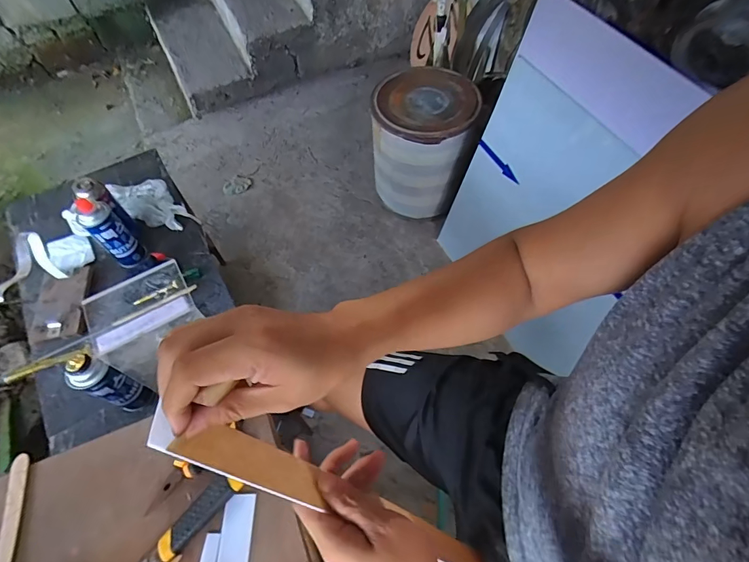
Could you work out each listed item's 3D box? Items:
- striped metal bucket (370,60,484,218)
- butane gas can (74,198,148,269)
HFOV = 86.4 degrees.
[{"bbox_3d":[0.187,-0.528,1.579,0.372,0.416,0.357,4,59,2],"label":"striped metal bucket"},{"bbox_3d":[-0.580,-0.100,0.885,0.065,0.185,0.070,0,59,0],"label":"butane gas can"}]

